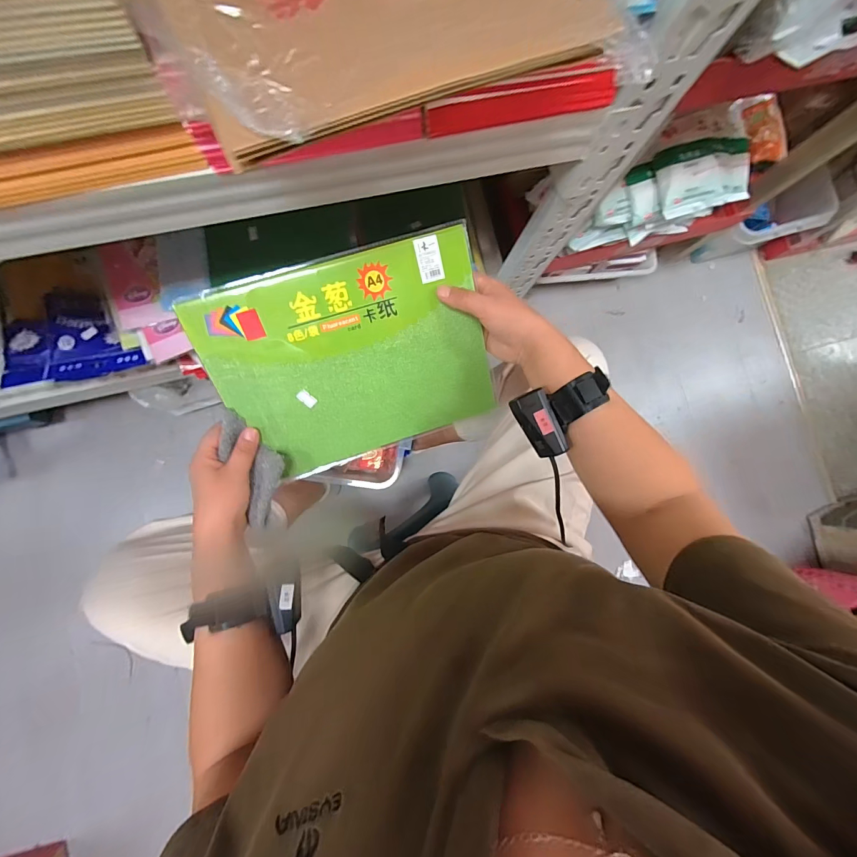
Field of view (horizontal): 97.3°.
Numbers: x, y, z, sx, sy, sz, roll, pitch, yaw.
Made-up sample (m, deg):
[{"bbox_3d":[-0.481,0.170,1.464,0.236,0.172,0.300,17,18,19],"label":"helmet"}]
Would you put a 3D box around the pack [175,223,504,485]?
[{"bbox_3d":[-0.076,-0.071,0.421,0.285,0.010,0.217,-19,118,-6],"label":"pack"}]

